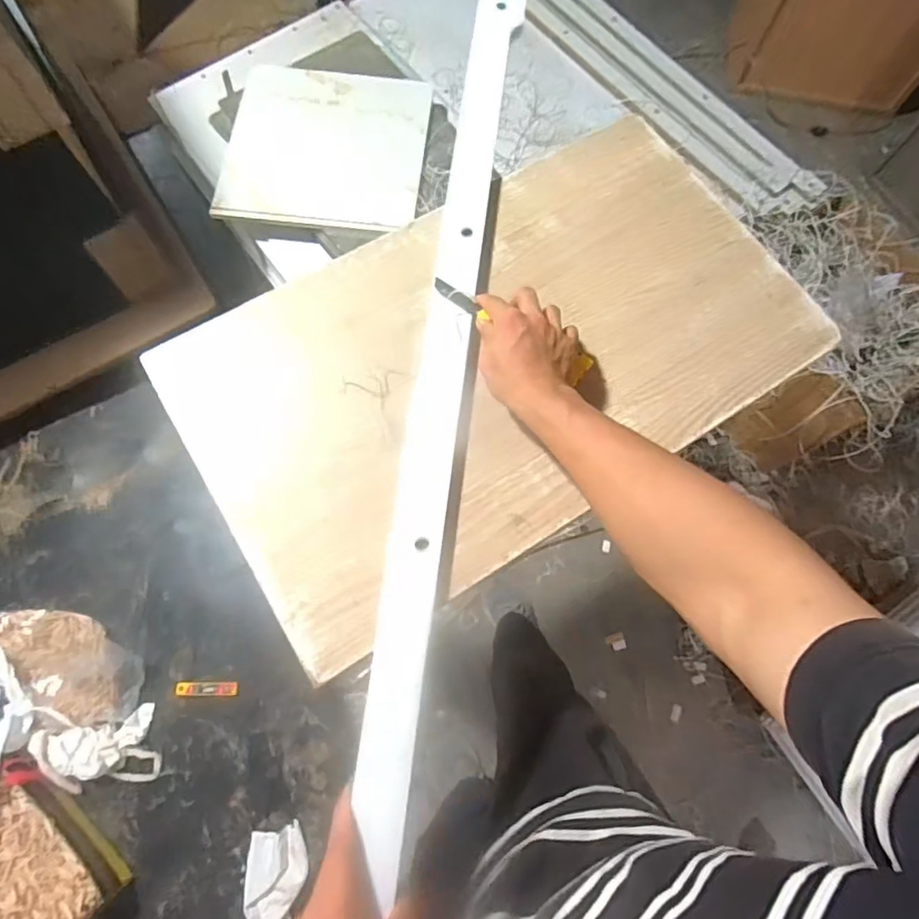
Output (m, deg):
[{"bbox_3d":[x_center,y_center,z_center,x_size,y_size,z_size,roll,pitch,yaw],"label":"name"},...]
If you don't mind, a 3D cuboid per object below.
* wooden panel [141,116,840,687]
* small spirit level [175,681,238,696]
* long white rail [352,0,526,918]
[{"bbox_3d":[0.043,-0.112,0.596,0.641,0.023,0.374,-31,78,-9],"label":"wooden panel"},{"bbox_3d":[-0.563,0.512,1.254,0.133,0.013,0.030,1,72,-2],"label":"small spirit level"},{"bbox_3d":[-0.010,-0.125,0.581,0.052,0.017,0.955,7,74,0],"label":"long white rail"}]

